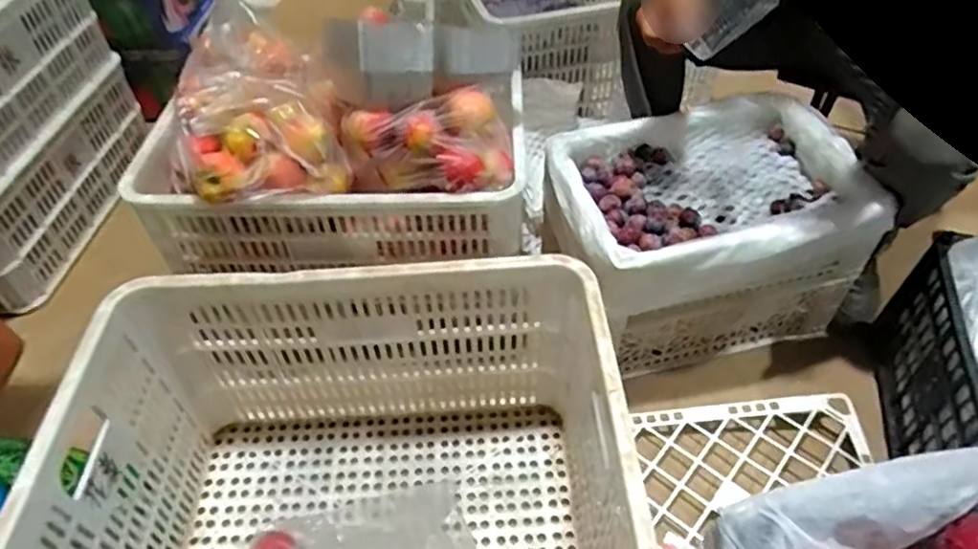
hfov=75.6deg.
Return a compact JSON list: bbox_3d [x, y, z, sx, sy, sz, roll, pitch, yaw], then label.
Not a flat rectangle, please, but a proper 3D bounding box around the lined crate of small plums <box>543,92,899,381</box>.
[{"bbox_3d":[0.354,-0.057,1.104,0.477,0.323,0.356,-9,48,-6],"label":"lined crate of small plums"}]

